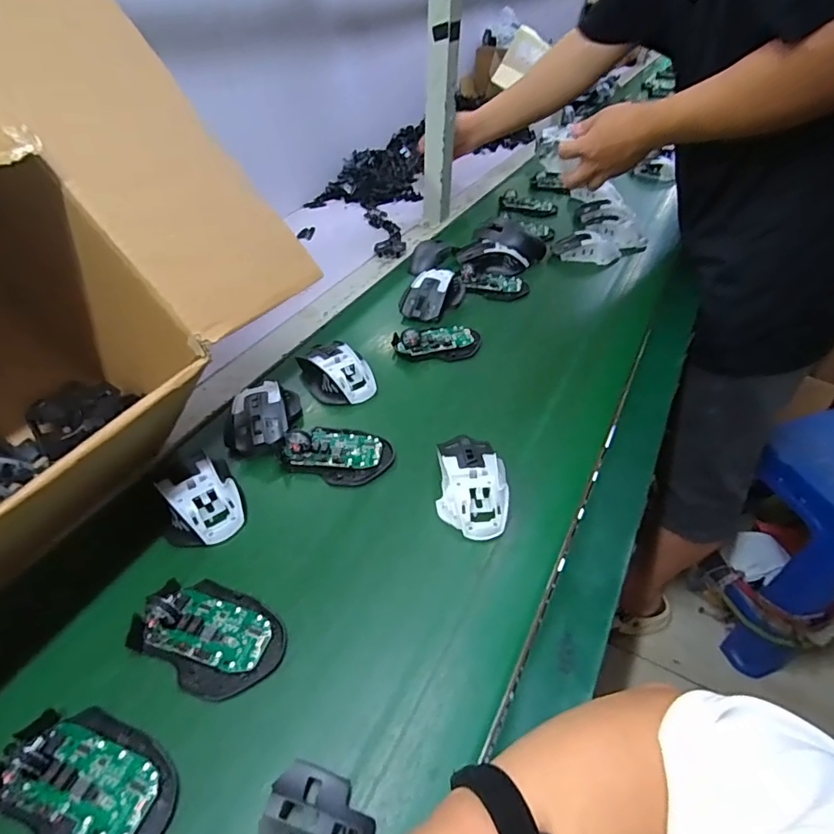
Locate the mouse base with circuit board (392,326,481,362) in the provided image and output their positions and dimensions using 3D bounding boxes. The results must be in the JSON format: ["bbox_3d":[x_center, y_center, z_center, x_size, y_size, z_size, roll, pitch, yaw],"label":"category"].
[{"bbox_3d":[0.029,-0.098,0.668,0.115,0.022,0.057,-8,46,-13],"label":"mouse base with circuit board"}]

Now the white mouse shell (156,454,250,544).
[{"bbox_3d":[-0.199,0.076,0.474,0.072,0.034,0.088,-20,49,-23],"label":"white mouse shell"}]

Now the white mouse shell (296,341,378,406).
[{"bbox_3d":[-0.096,-0.055,0.612,0.070,0.035,0.103,-33,56,-32],"label":"white mouse shell"}]

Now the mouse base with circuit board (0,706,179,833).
[{"bbox_3d":[-0.209,0.229,0.319,0.115,0.018,0.072,20,46,15],"label":"mouse base with circuit board"}]

